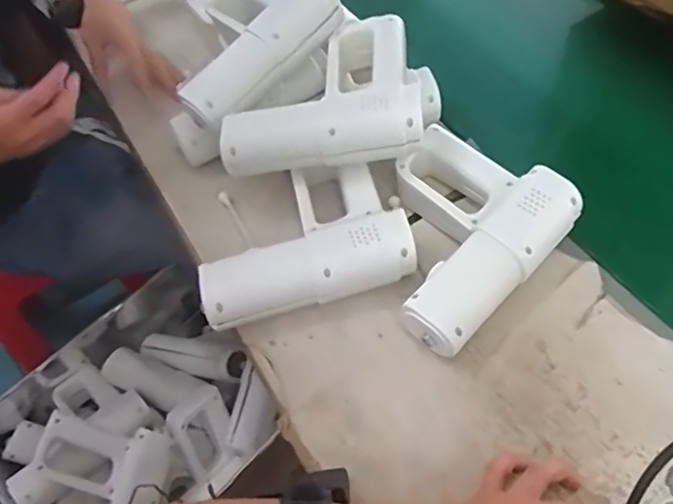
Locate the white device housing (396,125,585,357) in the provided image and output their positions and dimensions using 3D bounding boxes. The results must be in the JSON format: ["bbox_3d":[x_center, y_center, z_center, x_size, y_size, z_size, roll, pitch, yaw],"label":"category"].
[{"bbox_3d":[0.111,-0.021,0.547,0.177,0.063,0.204,38,66,27],"label":"white device housing"}]

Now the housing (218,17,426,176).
[{"bbox_3d":[-0.015,-0.178,0.603,0.210,0.060,0.186,-2,55,4],"label":"housing"}]

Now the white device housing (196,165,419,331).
[{"bbox_3d":[-0.040,-0.011,0.559,0.208,0.055,0.142,-18,56,-7],"label":"white device housing"}]

